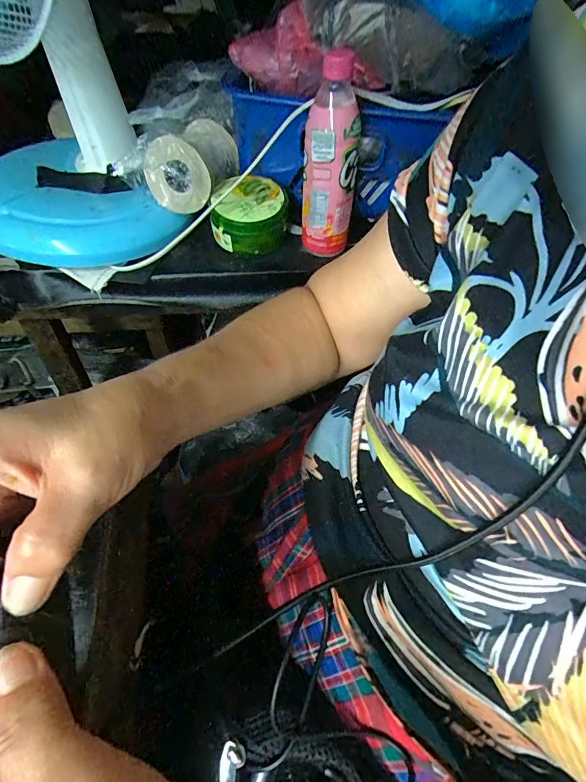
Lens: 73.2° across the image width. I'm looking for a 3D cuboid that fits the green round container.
[{"bbox_3d":[-0.058,-0.231,0.535,0.099,0.077,0.090,1,53,-4],"label":"green round container"}]

